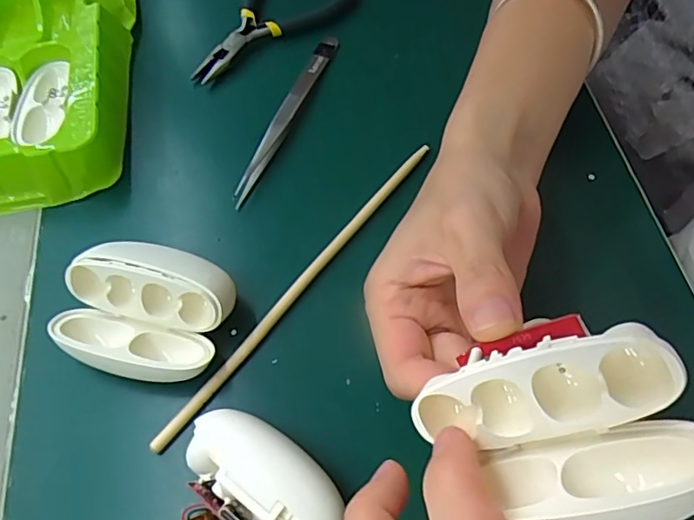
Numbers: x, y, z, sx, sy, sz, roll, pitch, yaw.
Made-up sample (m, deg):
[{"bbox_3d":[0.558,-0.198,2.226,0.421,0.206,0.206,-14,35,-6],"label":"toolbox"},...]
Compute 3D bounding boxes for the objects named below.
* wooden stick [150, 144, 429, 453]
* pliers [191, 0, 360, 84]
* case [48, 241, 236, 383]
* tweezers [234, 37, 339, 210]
[{"bbox_3d":[-0.017,0.009,0.251,0.007,0.006,0.187,35,67,18],"label":"wooden stick"},{"bbox_3d":[-0.054,-0.157,0.336,0.116,0.008,0.065,-32,65,-15],"label":"pliers"},{"bbox_3d":[-0.084,0.021,0.230,0.066,0.034,0.057,17,63,10],"label":"case"},{"bbox_3d":[-0.031,-0.082,0.297,0.011,0.010,0.127,17,63,10],"label":"tweezers"}]

